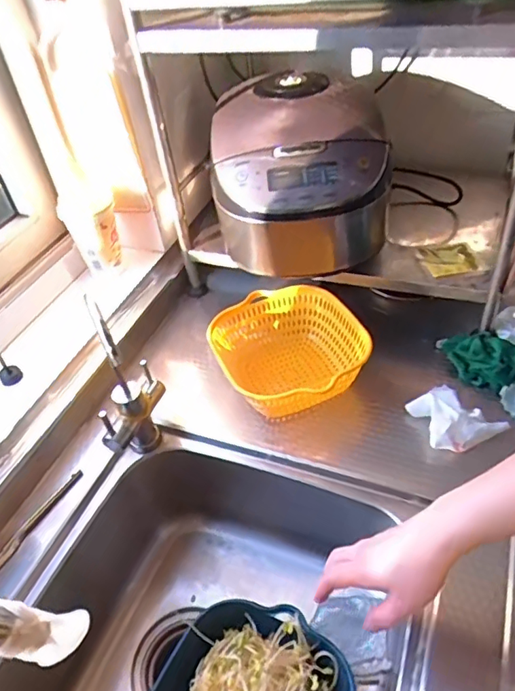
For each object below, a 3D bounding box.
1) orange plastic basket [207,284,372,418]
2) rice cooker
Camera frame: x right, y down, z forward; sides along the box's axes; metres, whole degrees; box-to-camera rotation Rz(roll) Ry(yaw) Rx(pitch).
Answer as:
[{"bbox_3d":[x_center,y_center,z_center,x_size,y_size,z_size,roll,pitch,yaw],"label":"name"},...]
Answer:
[{"bbox_3d":[0.043,0.014,0.745,0.188,0.085,0.202,-21,45,-14],"label":"orange plastic basket"},{"bbox_3d":[0.062,-0.249,0.770,0.242,0.191,0.257,-7,44,1],"label":"rice cooker"}]

